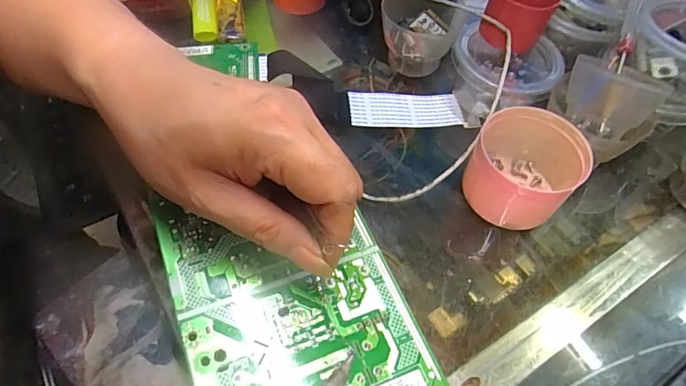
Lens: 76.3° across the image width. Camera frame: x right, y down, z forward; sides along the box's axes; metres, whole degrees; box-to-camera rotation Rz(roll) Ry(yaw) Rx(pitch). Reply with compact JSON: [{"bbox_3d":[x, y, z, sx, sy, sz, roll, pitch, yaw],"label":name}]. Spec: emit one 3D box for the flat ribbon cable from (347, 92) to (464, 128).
[{"bbox_3d":[0.047,-0.064,0.335,0.084,0.009,0.030,-3,58,-5],"label":"flat ribbon cable"}]

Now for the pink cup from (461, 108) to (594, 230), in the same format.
[{"bbox_3d":[0.116,-0.015,0.280,0.069,0.047,0.073,1,58,-2],"label":"pink cup"}]

